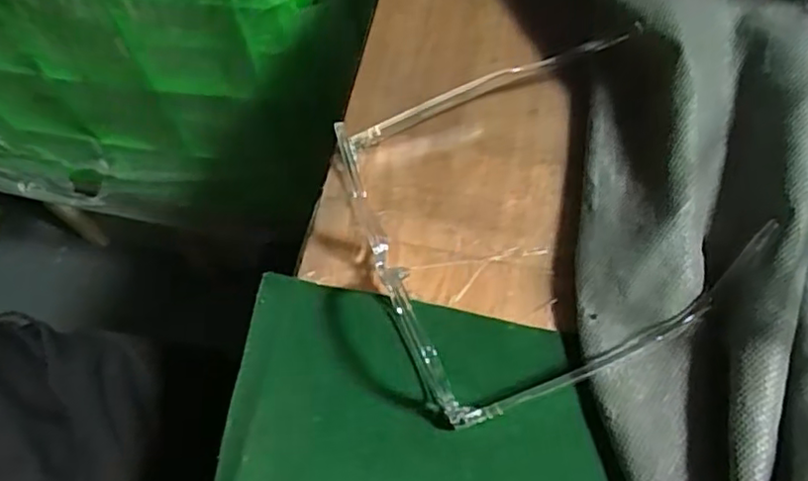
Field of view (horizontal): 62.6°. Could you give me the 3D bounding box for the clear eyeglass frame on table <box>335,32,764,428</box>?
[{"bbox_3d":[0.057,-0.017,0.303,0.149,0.050,0.159,-19,63,-8],"label":"clear eyeglass frame on table"}]

